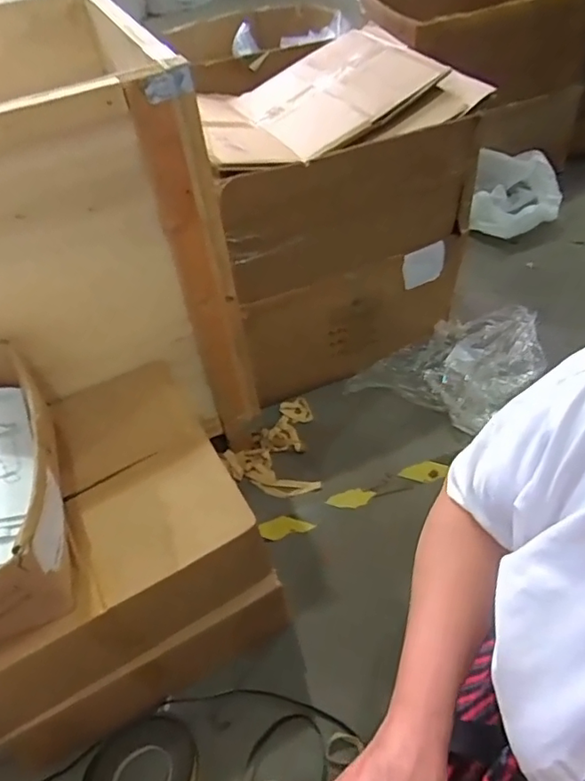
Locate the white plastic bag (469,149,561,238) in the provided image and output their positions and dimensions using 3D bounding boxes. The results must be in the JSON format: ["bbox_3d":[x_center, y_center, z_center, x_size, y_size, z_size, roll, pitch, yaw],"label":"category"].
[{"bbox_3d":[0.655,-0.562,1.579,0.239,0.158,0.234,9,50,14],"label":"white plastic bag"}]

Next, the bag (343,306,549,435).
[{"bbox_3d":[0.395,-0.051,1.228,0.474,0.060,0.273,-29,52,-19],"label":"bag"}]

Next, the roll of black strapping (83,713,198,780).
[{"bbox_3d":[-0.222,0.546,0.770,0.159,0.034,0.152,-3,48,4],"label":"roll of black strapping"}]

